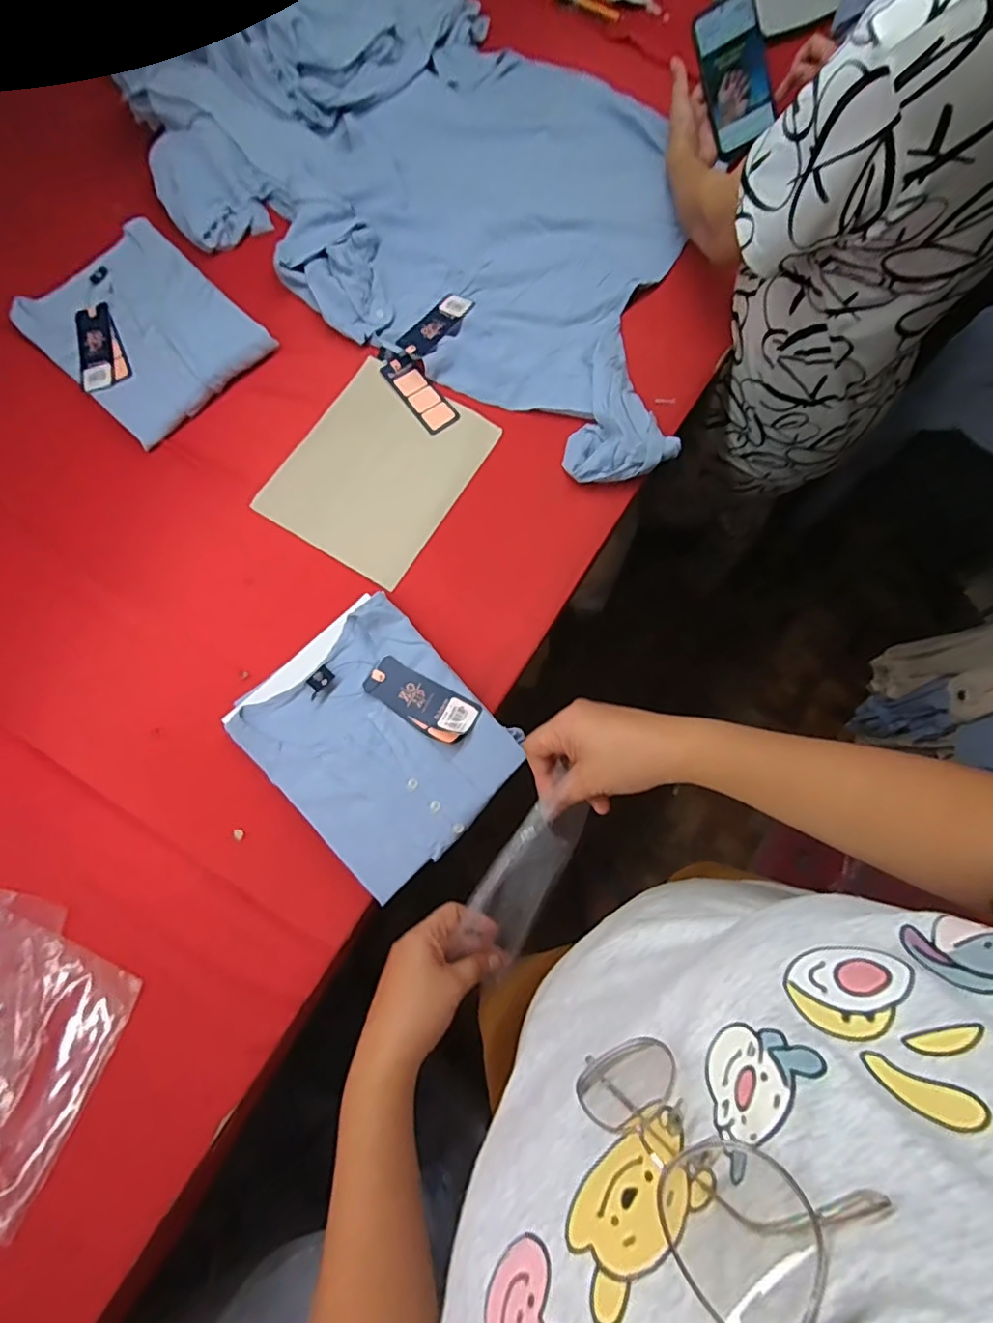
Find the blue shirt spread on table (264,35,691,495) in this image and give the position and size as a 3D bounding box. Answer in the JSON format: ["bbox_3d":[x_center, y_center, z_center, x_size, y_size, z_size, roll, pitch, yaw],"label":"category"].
[{"bbox_3d":[0.049,-0.590,0.751,0.627,0.040,0.556,33,79,8],"label":"blue shirt spread on table"}]

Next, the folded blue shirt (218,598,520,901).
[{"bbox_3d":[-0.117,0.085,0.589,0.238,0.038,0.209,44,80,10],"label":"folded blue shirt"}]

